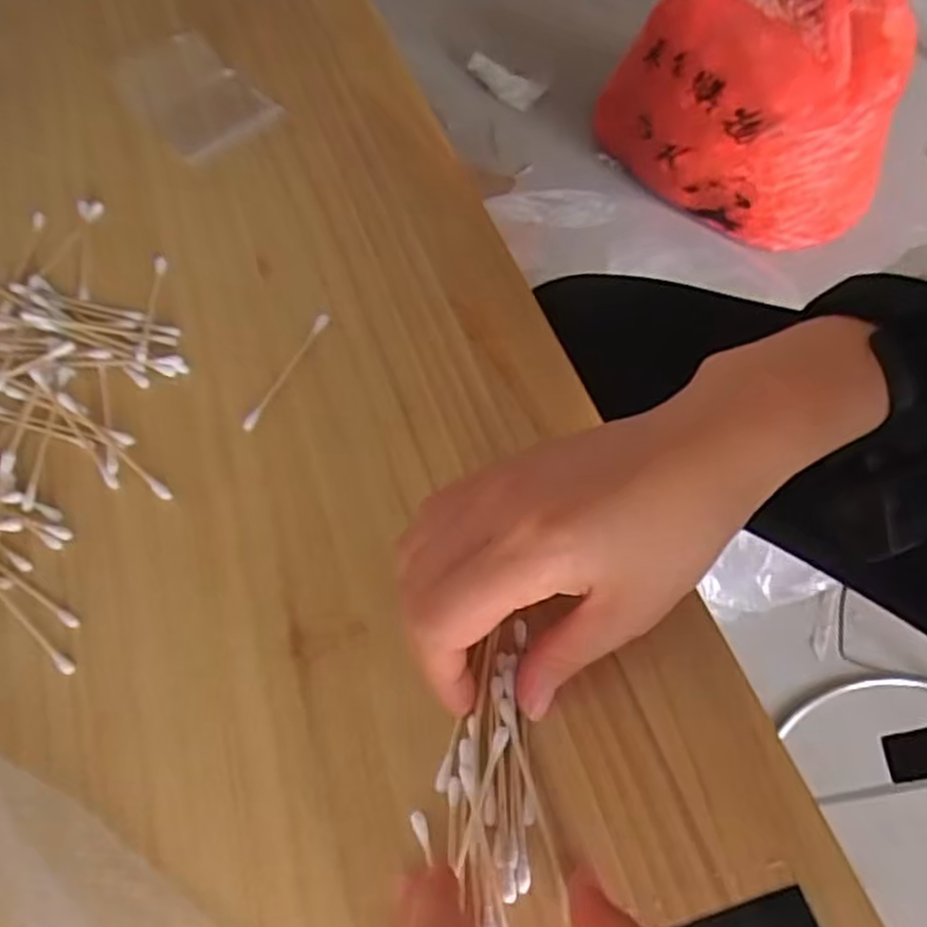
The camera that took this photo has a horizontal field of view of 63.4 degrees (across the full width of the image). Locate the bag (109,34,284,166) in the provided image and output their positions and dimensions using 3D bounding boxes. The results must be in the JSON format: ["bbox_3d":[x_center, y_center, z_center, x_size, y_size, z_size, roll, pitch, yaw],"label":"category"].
[{"bbox_3d":[-0.167,-0.230,0.461,0.070,0.017,0.101,-36,66,-19],"label":"bag"}]

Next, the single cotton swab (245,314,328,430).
[{"bbox_3d":[-0.084,-0.044,0.356,0.006,0.004,0.072,23,63,13],"label":"single cotton swab"}]

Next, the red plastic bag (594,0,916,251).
[{"bbox_3d":[0.401,-0.524,1.010,0.347,0.322,0.313,-11,61,-4],"label":"red plastic bag"}]

